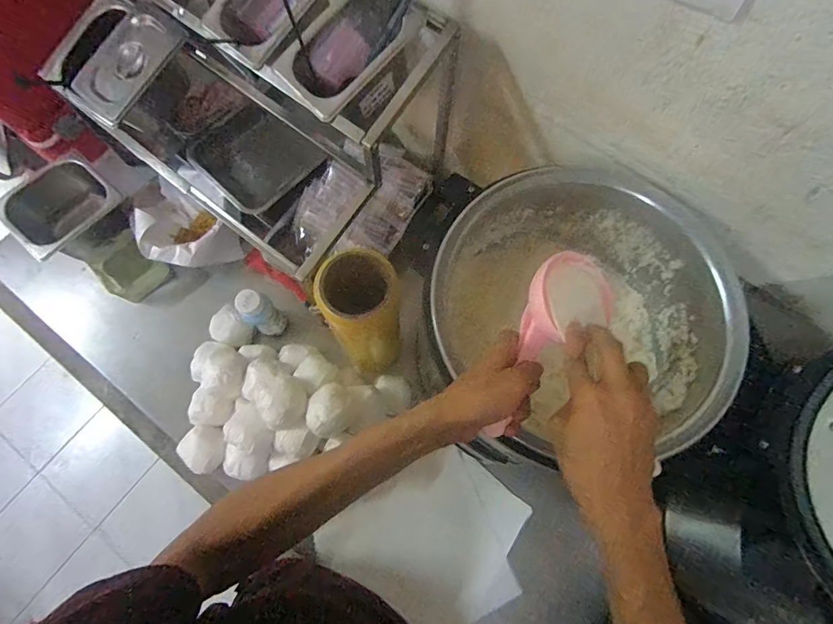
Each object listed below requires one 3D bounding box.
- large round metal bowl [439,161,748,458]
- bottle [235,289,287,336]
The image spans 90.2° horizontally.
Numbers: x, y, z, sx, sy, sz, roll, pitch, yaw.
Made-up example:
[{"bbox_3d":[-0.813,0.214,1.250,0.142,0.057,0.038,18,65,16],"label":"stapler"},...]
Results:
[{"bbox_3d":[0.190,0.007,0.536,0.319,0.174,0.342,0,74,-1],"label":"large round metal bowl"},{"bbox_3d":[-0.268,0.004,0.720,0.053,0.137,0.046,-14,75,-5],"label":"bottle"}]

